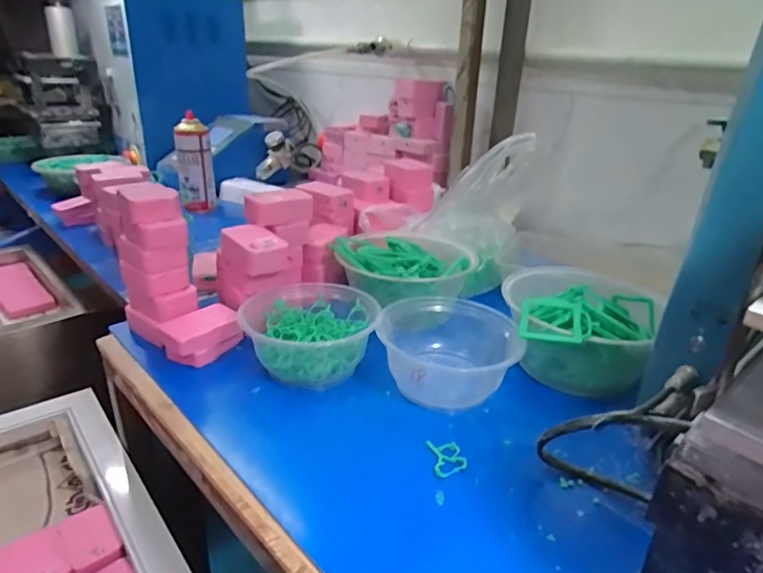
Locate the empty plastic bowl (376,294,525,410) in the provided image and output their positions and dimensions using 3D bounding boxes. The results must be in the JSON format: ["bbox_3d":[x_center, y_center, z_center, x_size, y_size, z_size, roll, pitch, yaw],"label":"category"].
[{"bbox_3d":[0.062,0.061,0.502,0.127,0.061,0.116,6,24,9],"label":"empty plastic bowl"}]

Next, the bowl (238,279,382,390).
[{"bbox_3d":[-0.070,0.047,0.529,0.129,0.064,0.126,4,24,4],"label":"bowl"}]

